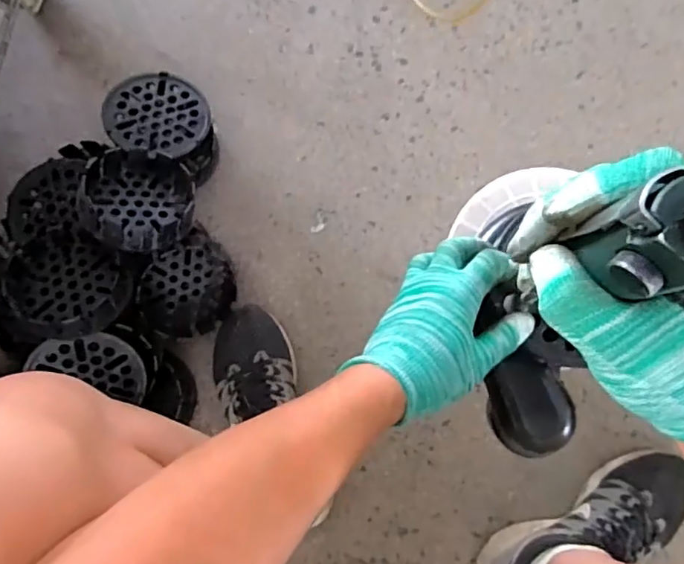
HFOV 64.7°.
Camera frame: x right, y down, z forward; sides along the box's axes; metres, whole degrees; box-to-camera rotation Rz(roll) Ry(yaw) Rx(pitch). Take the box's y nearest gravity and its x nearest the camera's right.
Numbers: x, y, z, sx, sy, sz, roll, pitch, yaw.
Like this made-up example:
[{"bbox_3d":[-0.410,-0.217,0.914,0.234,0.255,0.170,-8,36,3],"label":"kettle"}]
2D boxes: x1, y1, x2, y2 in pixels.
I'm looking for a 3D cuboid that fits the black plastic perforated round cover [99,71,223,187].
[{"bbox_3d":[-0.242,-0.210,0.736,0.152,0.074,0.131,25,67,-4],"label":"black plastic perforated round cover"}]

